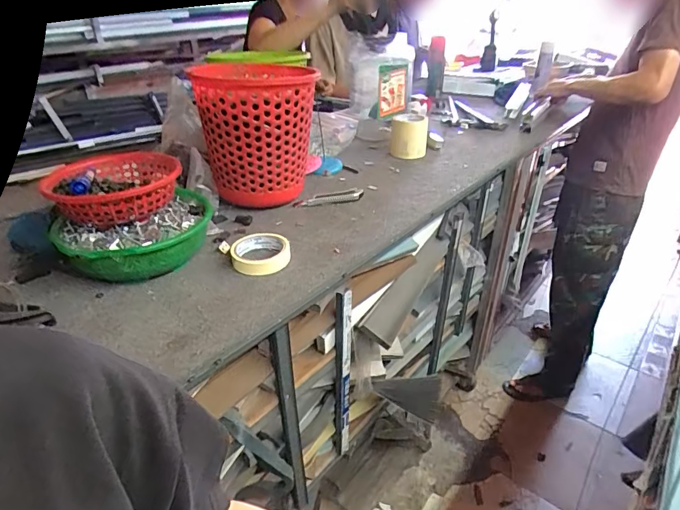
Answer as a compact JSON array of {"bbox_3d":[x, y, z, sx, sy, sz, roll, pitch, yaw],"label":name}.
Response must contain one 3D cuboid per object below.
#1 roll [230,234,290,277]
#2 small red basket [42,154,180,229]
[{"bbox_3d":[-0.129,-0.003,0.719,0.093,0.032,0.090,-1,30,1],"label":"roll"},{"bbox_3d":[-0.350,-0.109,0.702,0.181,0.071,0.206,-15,33,-22],"label":"small red basket"}]

